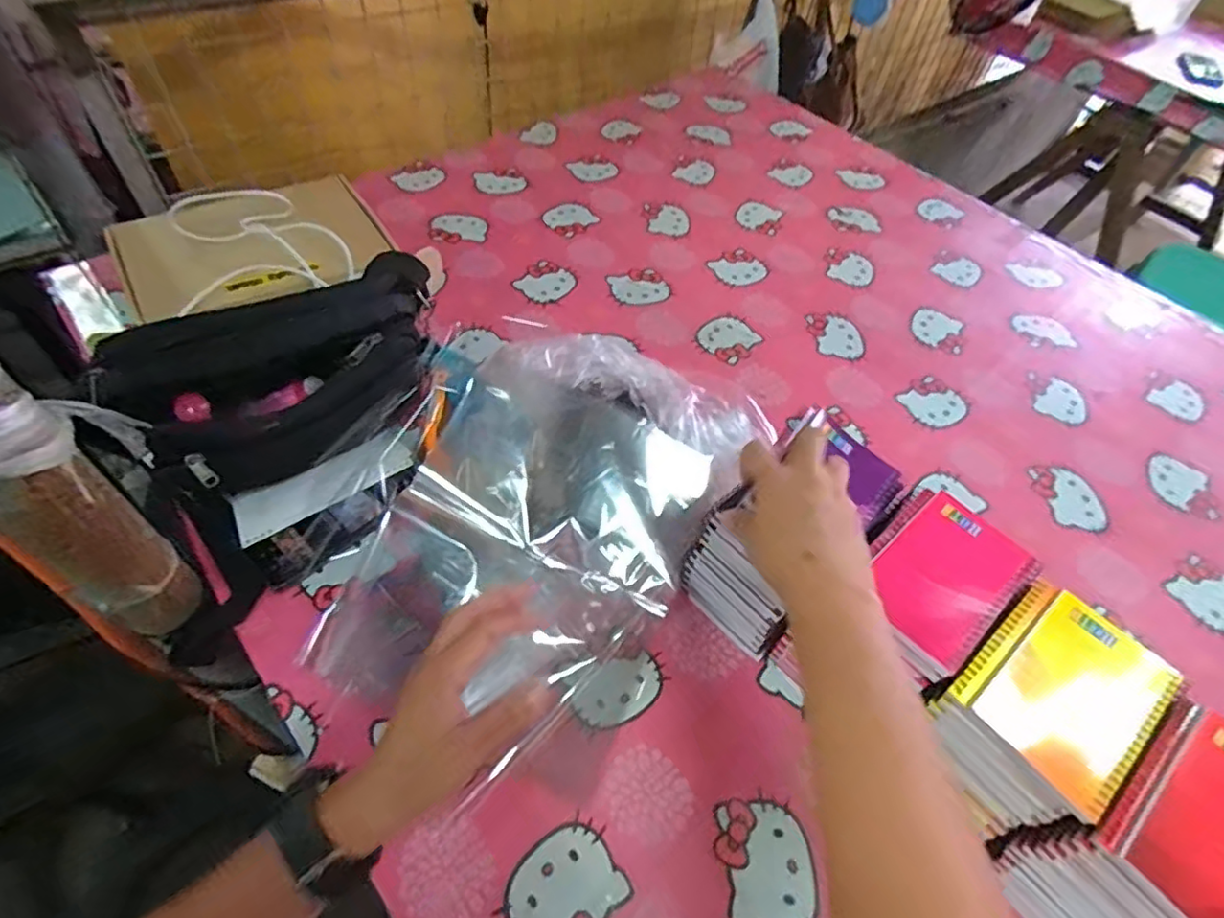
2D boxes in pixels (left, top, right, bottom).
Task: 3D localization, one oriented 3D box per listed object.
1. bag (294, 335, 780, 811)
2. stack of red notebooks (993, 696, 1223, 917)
[{"bbox_3d":[-0.052,0.040,0.573,0.258,0.086,0.428,28,56,15],"label":"bag"},{"bbox_3d":[0.347,0.258,0.413,0.140,0.146,0.097,-32,62,-26],"label":"stack of red notebooks"}]

